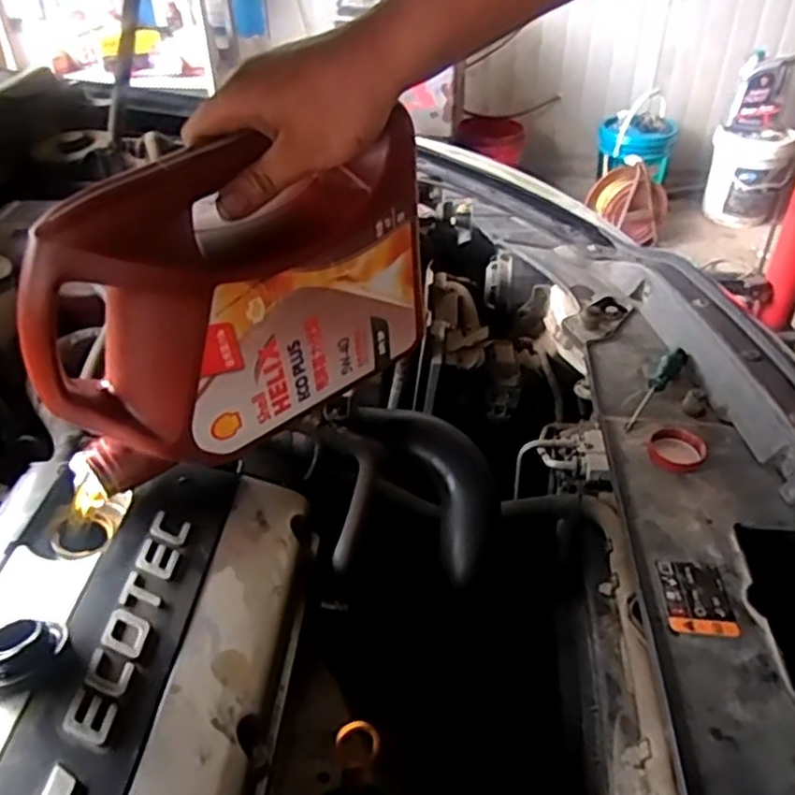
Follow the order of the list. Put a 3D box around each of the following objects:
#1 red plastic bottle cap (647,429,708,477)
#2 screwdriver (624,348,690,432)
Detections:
[{"bbox_3d":[0.232,0.045,0.595,0.044,0.012,0.044,0,40,0],"label":"red plastic bottle cap"},{"bbox_3d":[0.241,-0.010,0.669,0.021,0.019,0.136,25,46,28],"label":"screwdriver"}]

